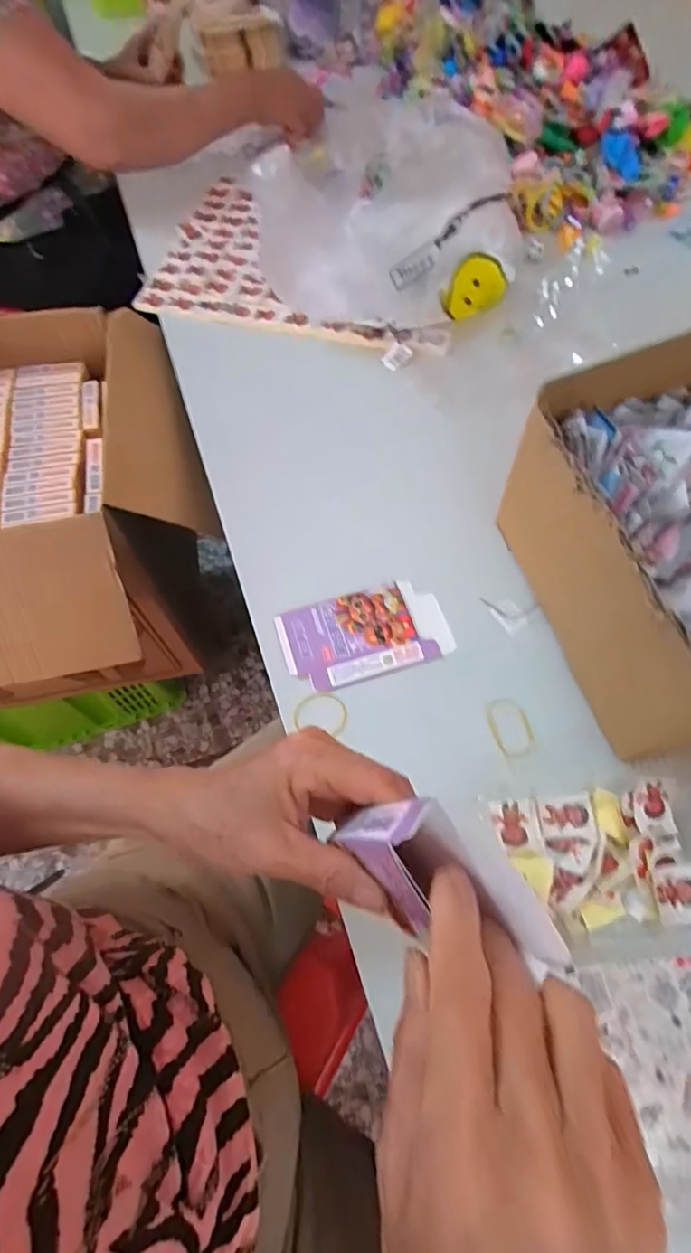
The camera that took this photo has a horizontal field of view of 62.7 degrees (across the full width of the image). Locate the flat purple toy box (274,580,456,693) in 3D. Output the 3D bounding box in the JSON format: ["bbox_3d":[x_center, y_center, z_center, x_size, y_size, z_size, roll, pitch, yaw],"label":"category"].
[{"bbox_3d":[0.017,0.007,0.513,0.146,0.007,0.084,-16,66,-6],"label":"flat purple toy box"}]

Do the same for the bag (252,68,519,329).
[{"bbox_3d":[0.058,-0.496,0.656,0.285,0.159,0.230,14,66,8],"label":"bag"}]

